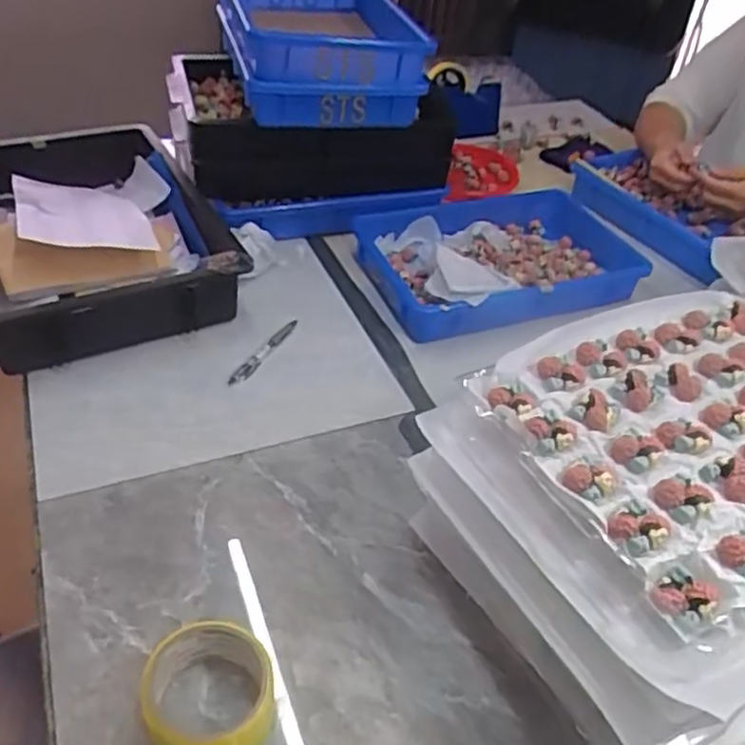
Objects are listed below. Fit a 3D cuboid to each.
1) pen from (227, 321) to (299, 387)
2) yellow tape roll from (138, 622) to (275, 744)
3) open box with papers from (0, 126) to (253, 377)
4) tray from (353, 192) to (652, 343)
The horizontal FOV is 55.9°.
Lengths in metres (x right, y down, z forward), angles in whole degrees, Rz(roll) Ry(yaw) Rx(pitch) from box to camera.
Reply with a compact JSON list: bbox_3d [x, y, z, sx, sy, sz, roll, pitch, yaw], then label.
[{"bbox_3d":[-0.127,-0.025,0.839,0.016,0.010,0.125,23,44,21],"label":"pen"},{"bbox_3d":[-0.119,0.236,0.509,0.094,0.048,0.090,2,41,-2],"label":"yellow tape roll"},{"bbox_3d":[-0.369,-0.171,0.918,0.314,0.120,0.437,-16,44,-24],"label":"open box with papers"},{"bbox_3d":[0.184,-0.166,0.993,0.381,0.050,0.269,-9,42,-14],"label":"tray"}]

